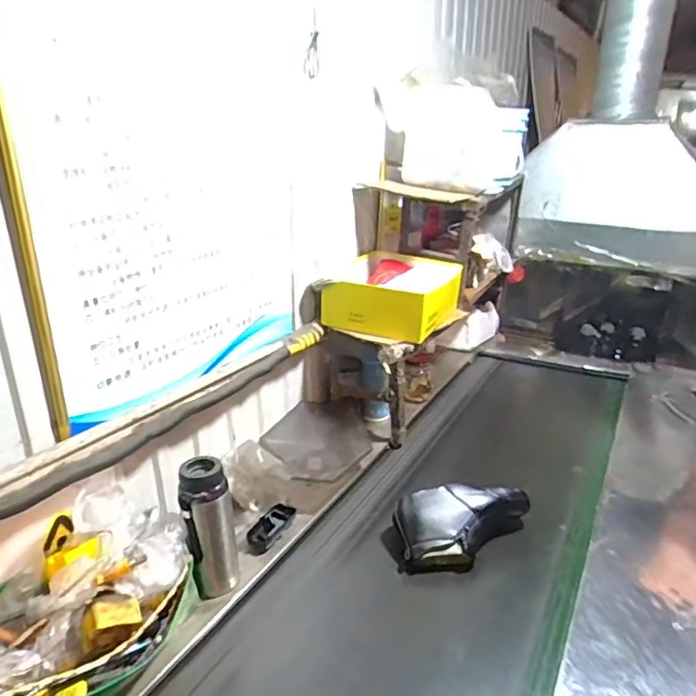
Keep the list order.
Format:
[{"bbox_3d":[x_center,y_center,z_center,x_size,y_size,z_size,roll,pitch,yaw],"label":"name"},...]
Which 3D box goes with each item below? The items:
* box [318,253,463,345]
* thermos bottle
[{"bbox_3d":[0.119,-0.155,1.574,0.334,0.138,0.386,13,25,27],"label":"box"},{"bbox_3d":[-0.248,0.336,0.993,0.088,0.256,0.089,-6,23,-16],"label":"thermos bottle"}]

